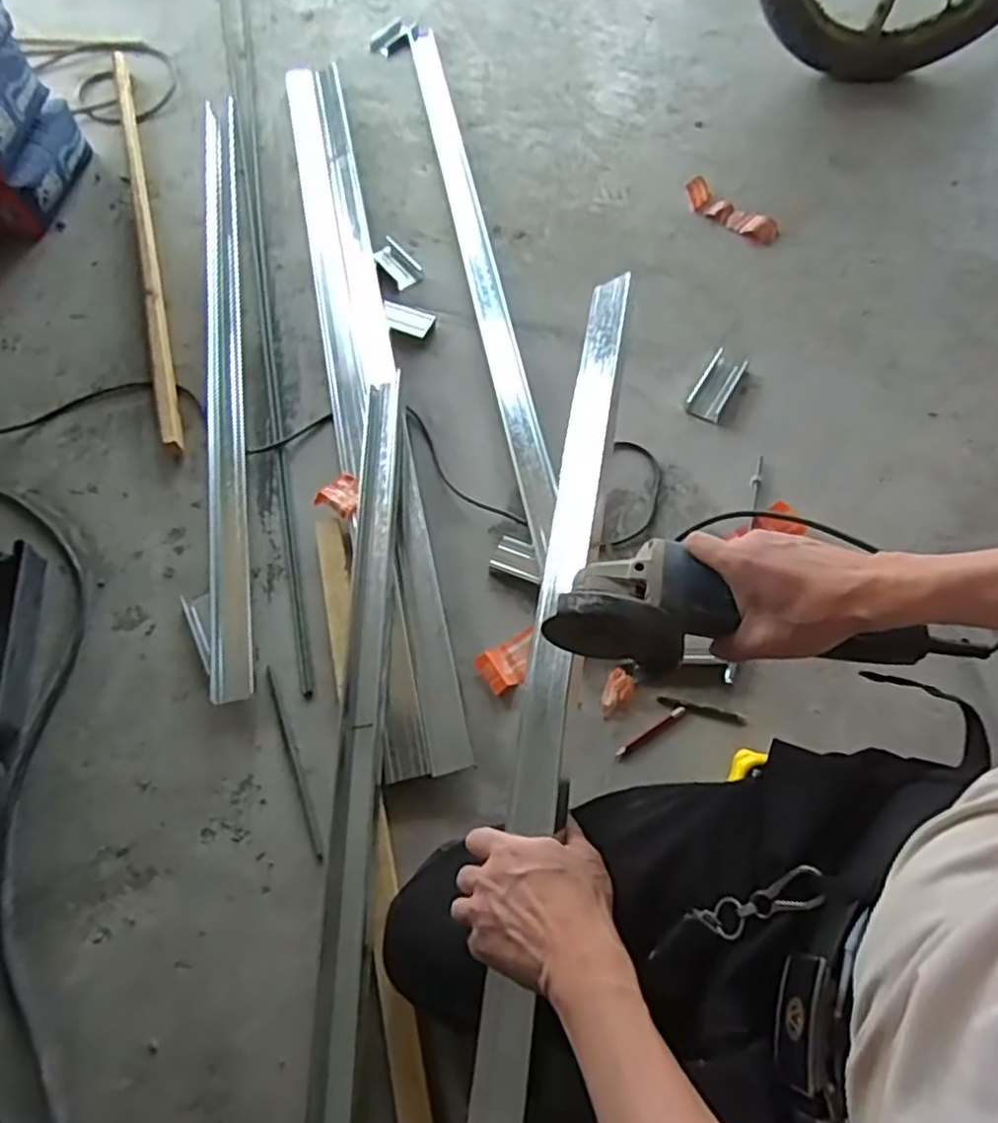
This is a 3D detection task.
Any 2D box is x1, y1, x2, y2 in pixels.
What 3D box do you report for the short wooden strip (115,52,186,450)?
[{"bbox_3d":[-0.603,-0.579,1.185,0.033,0.034,0.985,-16,65,-7],"label":"short wooden strip"}]

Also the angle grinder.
[{"bbox_3d":[0.195,0.041,0.531,0.310,0.097,0.077,8,64,-4],"label":"angle grinder"}]

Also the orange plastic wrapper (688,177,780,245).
[{"bbox_3d":[0.395,-0.595,1.189,0.176,0.031,0.055,41,70,18],"label":"orange plastic wrapper"}]

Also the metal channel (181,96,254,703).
[{"bbox_3d":[-0.432,-0.344,1.063,0.076,0.029,1.156,-10,64,-5],"label":"metal channel"}]

